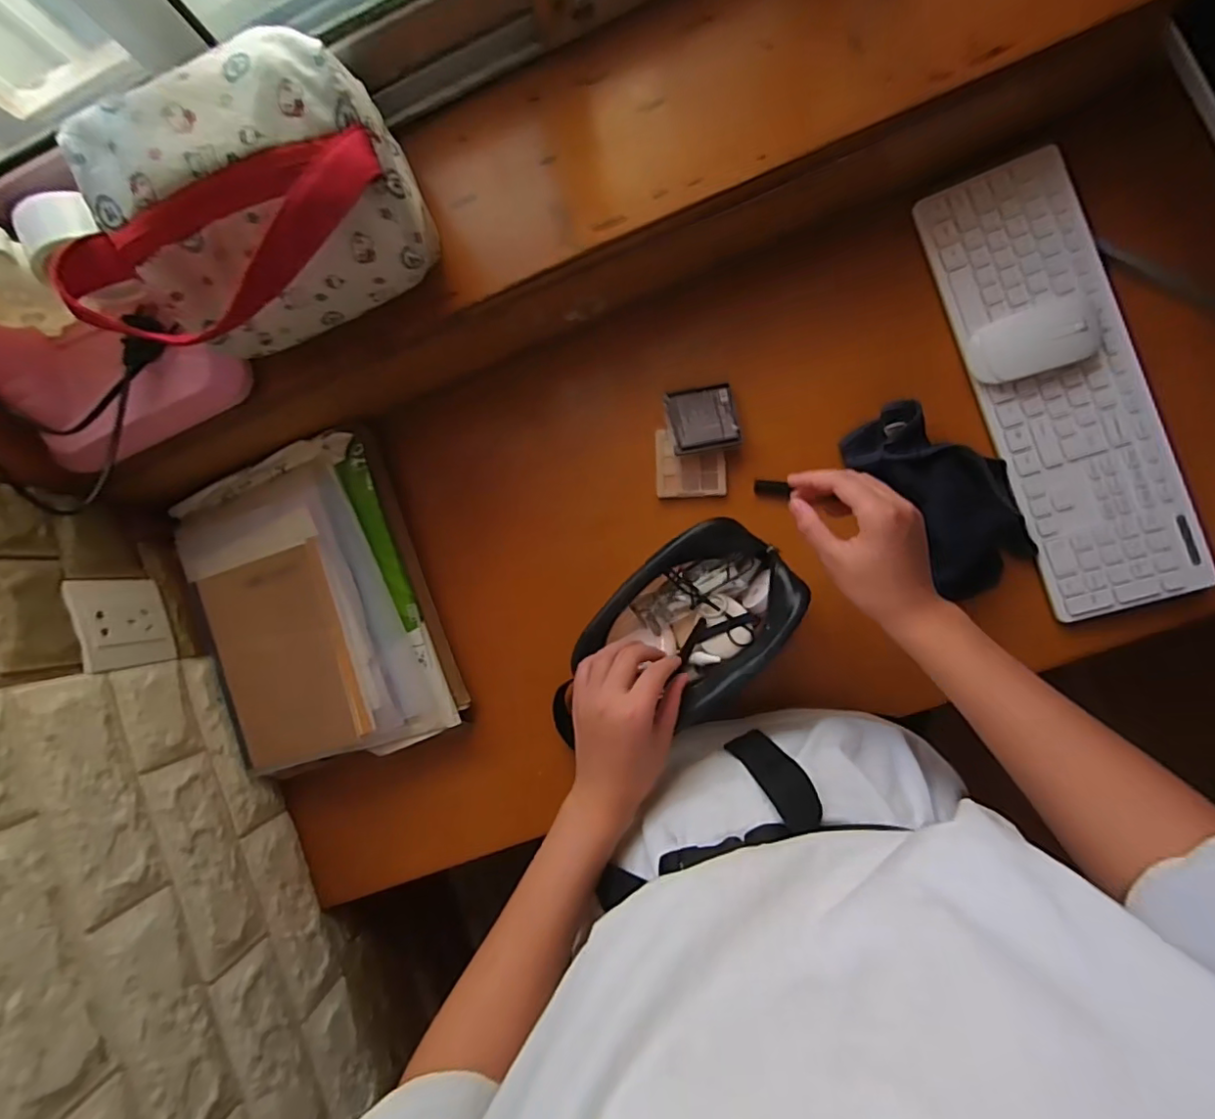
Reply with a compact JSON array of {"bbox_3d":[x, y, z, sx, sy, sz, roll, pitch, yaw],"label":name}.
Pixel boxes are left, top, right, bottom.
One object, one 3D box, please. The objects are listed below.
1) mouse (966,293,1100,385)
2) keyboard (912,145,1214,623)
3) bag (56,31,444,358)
[{"bbox_3d":[0.397,-0.204,0.526,0.103,0.032,0.063,-19,88,6],"label":"mouse"},{"bbox_3d":[0.430,-0.165,0.536,0.129,0.022,0.428,-19,89,7],"label":"keyboard"},{"bbox_3d":[-0.255,-0.249,0.410,0.225,0.116,0.151,-23,88,6],"label":"bag"}]

